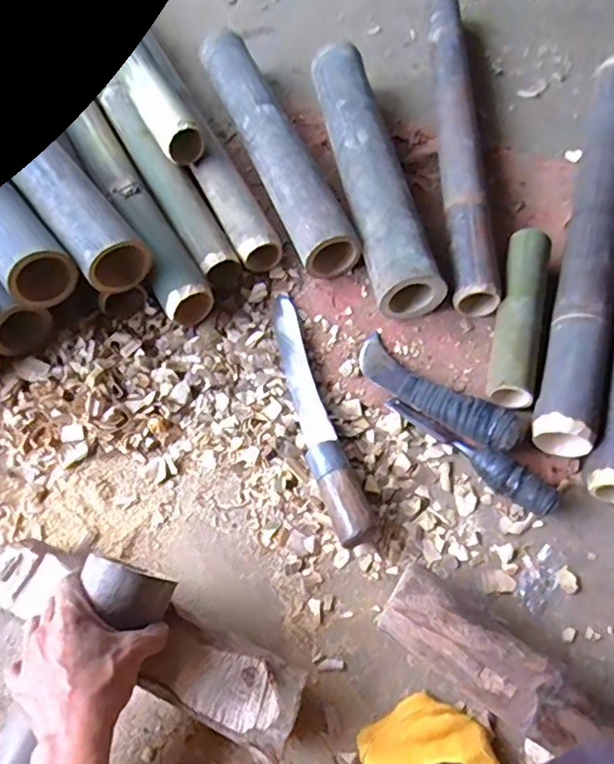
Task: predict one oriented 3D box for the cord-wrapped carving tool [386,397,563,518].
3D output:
[{"bbox_3d":[0.176,0.073,0.595,0.204,0.039,0.042,32,68,17],"label":"cord-wrapped carving tool"}]

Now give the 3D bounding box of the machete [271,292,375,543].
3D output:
[{"bbox_3d":[0.005,0.023,0.628,0.046,0.036,0.328,-16,63,-7],"label":"machete"}]

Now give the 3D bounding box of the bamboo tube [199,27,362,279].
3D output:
[{"bbox_3d":[-0.053,-0.345,0.812,0.074,0.087,0.481,-21,64,-9],"label":"bamboo tube"}]

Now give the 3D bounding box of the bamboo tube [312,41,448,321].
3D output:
[{"bbox_3d":[0.082,-0.297,0.779,0.079,0.091,0.477,-10,63,-3],"label":"bamboo tube"}]

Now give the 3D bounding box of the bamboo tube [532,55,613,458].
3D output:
[{"bbox_3d":[0.380,-0.225,0.724,0.063,0.055,0.677,16,64,10],"label":"bamboo tube"}]

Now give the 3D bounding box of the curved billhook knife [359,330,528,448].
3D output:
[{"bbox_3d":[0.146,0.008,0.628,0.205,0.041,0.053,36,69,18],"label":"curved billhook knife"}]

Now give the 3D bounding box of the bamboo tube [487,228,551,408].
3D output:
[{"bbox_3d":[0.254,-0.078,0.665,0.049,0.060,0.233,13,64,8],"label":"bamboo tube"}]

